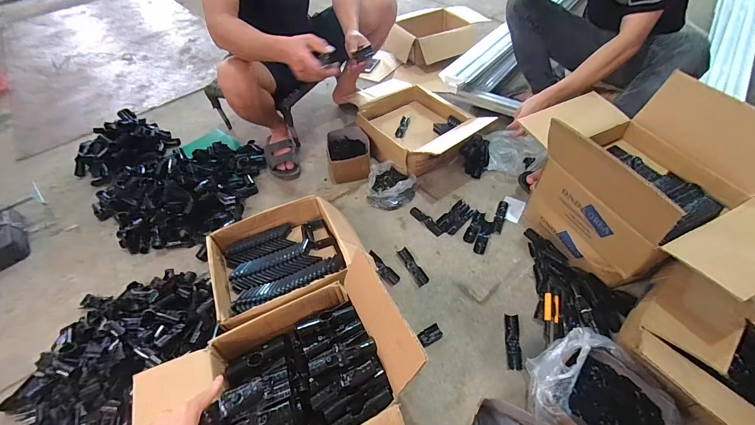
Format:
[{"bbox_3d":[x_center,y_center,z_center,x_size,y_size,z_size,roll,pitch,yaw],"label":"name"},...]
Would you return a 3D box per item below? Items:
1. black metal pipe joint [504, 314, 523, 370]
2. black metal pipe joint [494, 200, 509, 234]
[{"bbox_3d":[0.320,0.304,0.792,0.032,0.010,0.127,6,50,10],"label":"black metal pipe joint"},{"bbox_3d":[0.383,0.010,1.045,0.029,0.014,0.127,17,53,18],"label":"black metal pipe joint"}]

